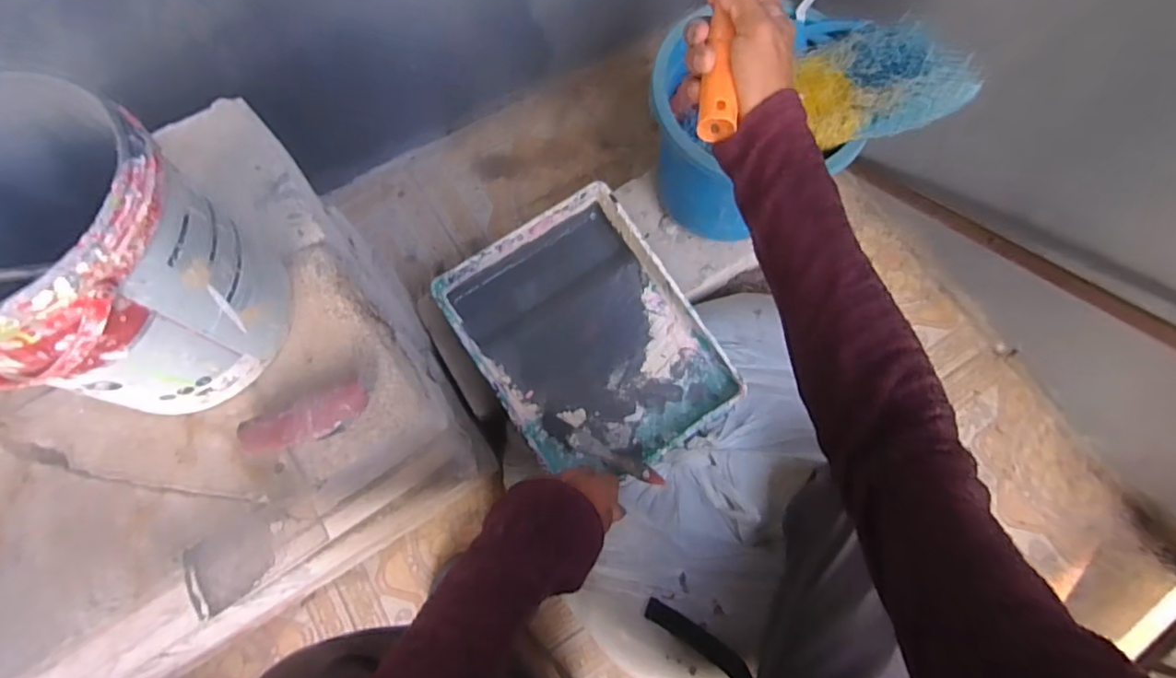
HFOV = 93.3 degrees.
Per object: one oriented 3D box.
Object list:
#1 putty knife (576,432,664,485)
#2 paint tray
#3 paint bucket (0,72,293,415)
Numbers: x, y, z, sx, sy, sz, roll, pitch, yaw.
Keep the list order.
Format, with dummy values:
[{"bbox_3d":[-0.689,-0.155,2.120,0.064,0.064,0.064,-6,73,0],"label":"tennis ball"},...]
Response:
[{"bbox_3d":[0.038,0.157,0.711,0.123,0.022,0.027,24,75,17],"label":"putty knife"},{"bbox_3d":[-0.001,0.002,0.750,0.273,0.077,0.350,-32,74,-8],"label":"paint tray"},{"bbox_3d":[-0.345,-0.052,0.399,0.183,0.193,0.172,24,75,9],"label":"paint bucket"}]

